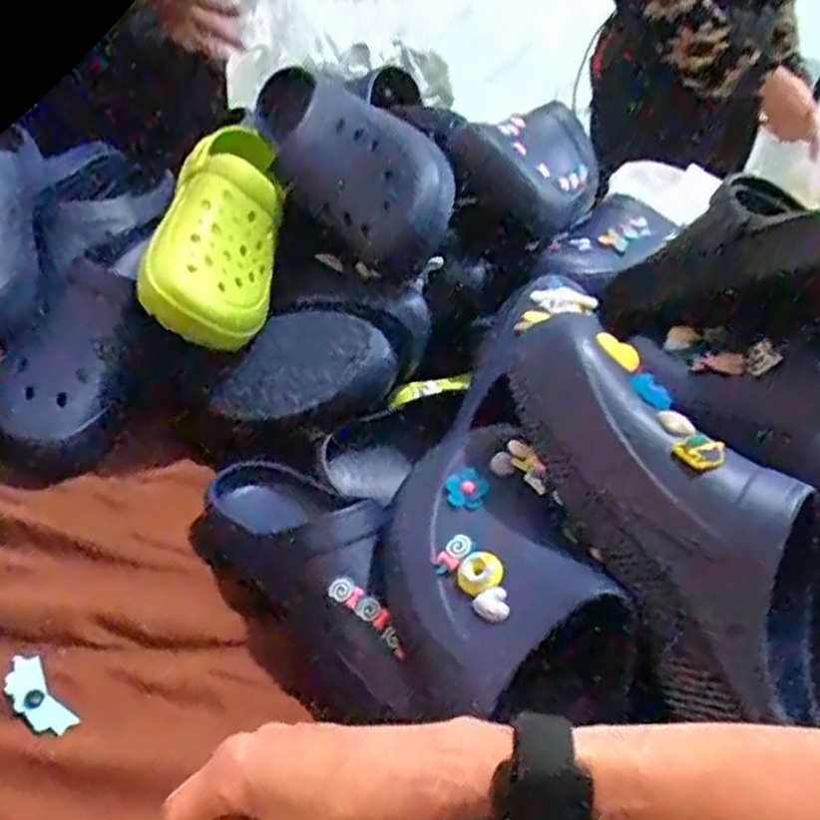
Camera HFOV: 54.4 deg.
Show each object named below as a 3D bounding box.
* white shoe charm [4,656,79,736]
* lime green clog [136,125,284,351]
[{"bbox_3d":[-0.225,0.172,0.480,0.025,0.004,0.063,-21,40,-40],"label":"white shoe charm"},{"bbox_3d":[-0.170,-0.171,0.721,0.099,0.078,0.276,6,54,-3],"label":"lime green clog"}]

